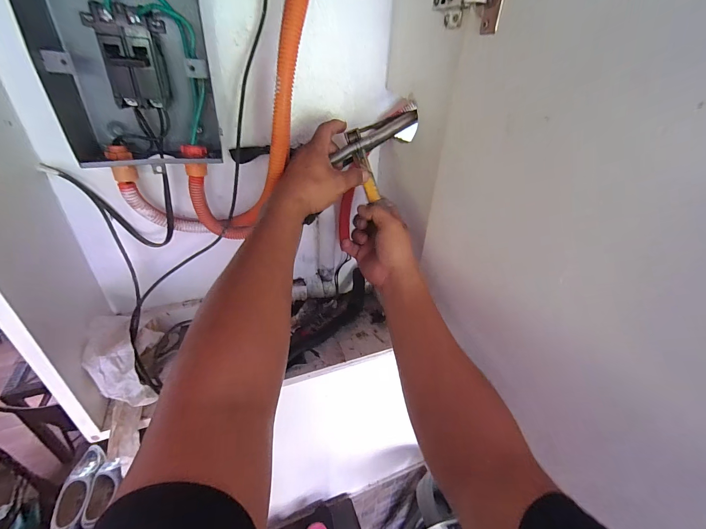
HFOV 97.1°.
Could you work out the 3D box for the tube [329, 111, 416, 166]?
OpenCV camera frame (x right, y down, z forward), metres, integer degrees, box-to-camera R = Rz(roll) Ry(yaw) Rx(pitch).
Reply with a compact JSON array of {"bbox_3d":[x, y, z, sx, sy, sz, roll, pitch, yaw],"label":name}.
[{"bbox_3d":[0.031,-0.179,0.446,0.131,0.017,0.016,-26,34,7],"label":"tube"}]

